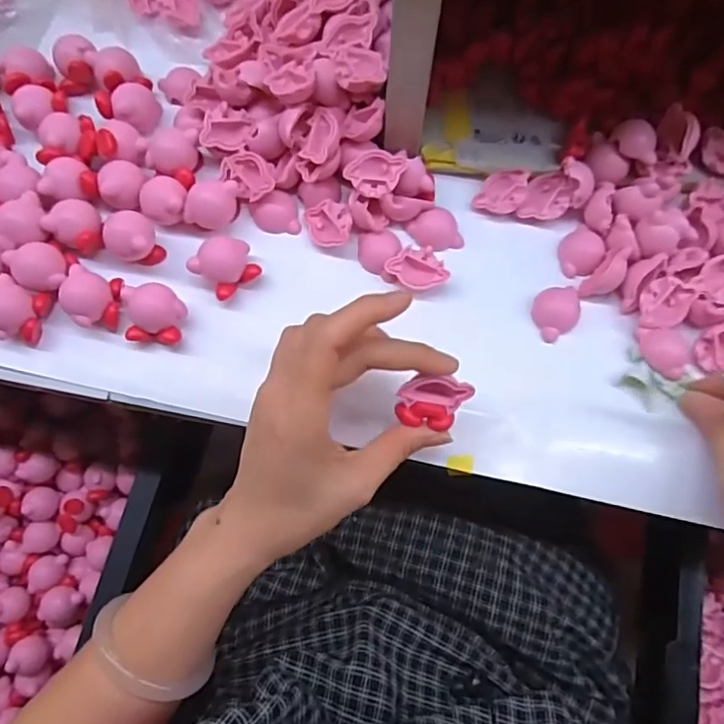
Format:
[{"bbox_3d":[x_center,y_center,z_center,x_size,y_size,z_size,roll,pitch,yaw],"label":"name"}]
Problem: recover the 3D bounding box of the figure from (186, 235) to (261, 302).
[{"bbox_3d":[-0.083,-0.058,0.346,0.035,0.026,0.028,-37,77,-10],"label":"figure"}]

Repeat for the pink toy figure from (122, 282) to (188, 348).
[{"bbox_3d":[-0.123,-0.028,0.336,0.035,0.028,0.031,7,74,2],"label":"pink toy figure"}]

